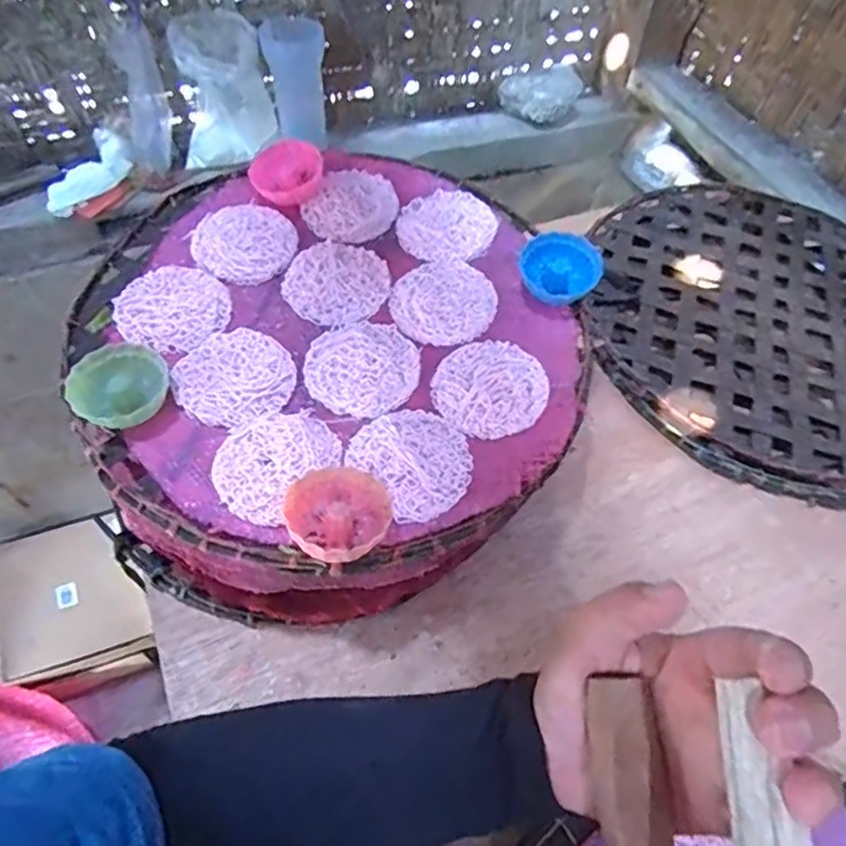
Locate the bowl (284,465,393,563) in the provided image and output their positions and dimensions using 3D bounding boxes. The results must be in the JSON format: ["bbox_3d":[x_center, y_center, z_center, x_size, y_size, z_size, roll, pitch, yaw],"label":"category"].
[{"bbox_3d":[-0.048,0.053,0.367,0.059,0.026,0.060,1,54,-2],"label":"bowl"}]

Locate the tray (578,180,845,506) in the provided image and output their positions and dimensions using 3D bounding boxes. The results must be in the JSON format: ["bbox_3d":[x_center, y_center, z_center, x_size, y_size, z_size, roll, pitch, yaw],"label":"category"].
[{"bbox_3d":[0.354,-0.102,0.613,0.372,0.015,0.380,14,57,6],"label":"tray"}]

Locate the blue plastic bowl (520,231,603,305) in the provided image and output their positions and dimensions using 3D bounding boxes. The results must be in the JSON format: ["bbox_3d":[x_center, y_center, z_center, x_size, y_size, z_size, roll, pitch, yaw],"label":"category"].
[{"bbox_3d":[0.106,-0.120,0.490,0.058,0.029,0.052,10,54,4],"label":"blue plastic bowl"}]

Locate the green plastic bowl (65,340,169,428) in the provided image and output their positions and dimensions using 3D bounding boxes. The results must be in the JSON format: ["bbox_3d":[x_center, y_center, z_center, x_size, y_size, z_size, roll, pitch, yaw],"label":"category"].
[{"bbox_3d":[-0.201,-0.025,0.415,0.059,0.022,0.061,1,54,-2],"label":"green plastic bowl"}]

